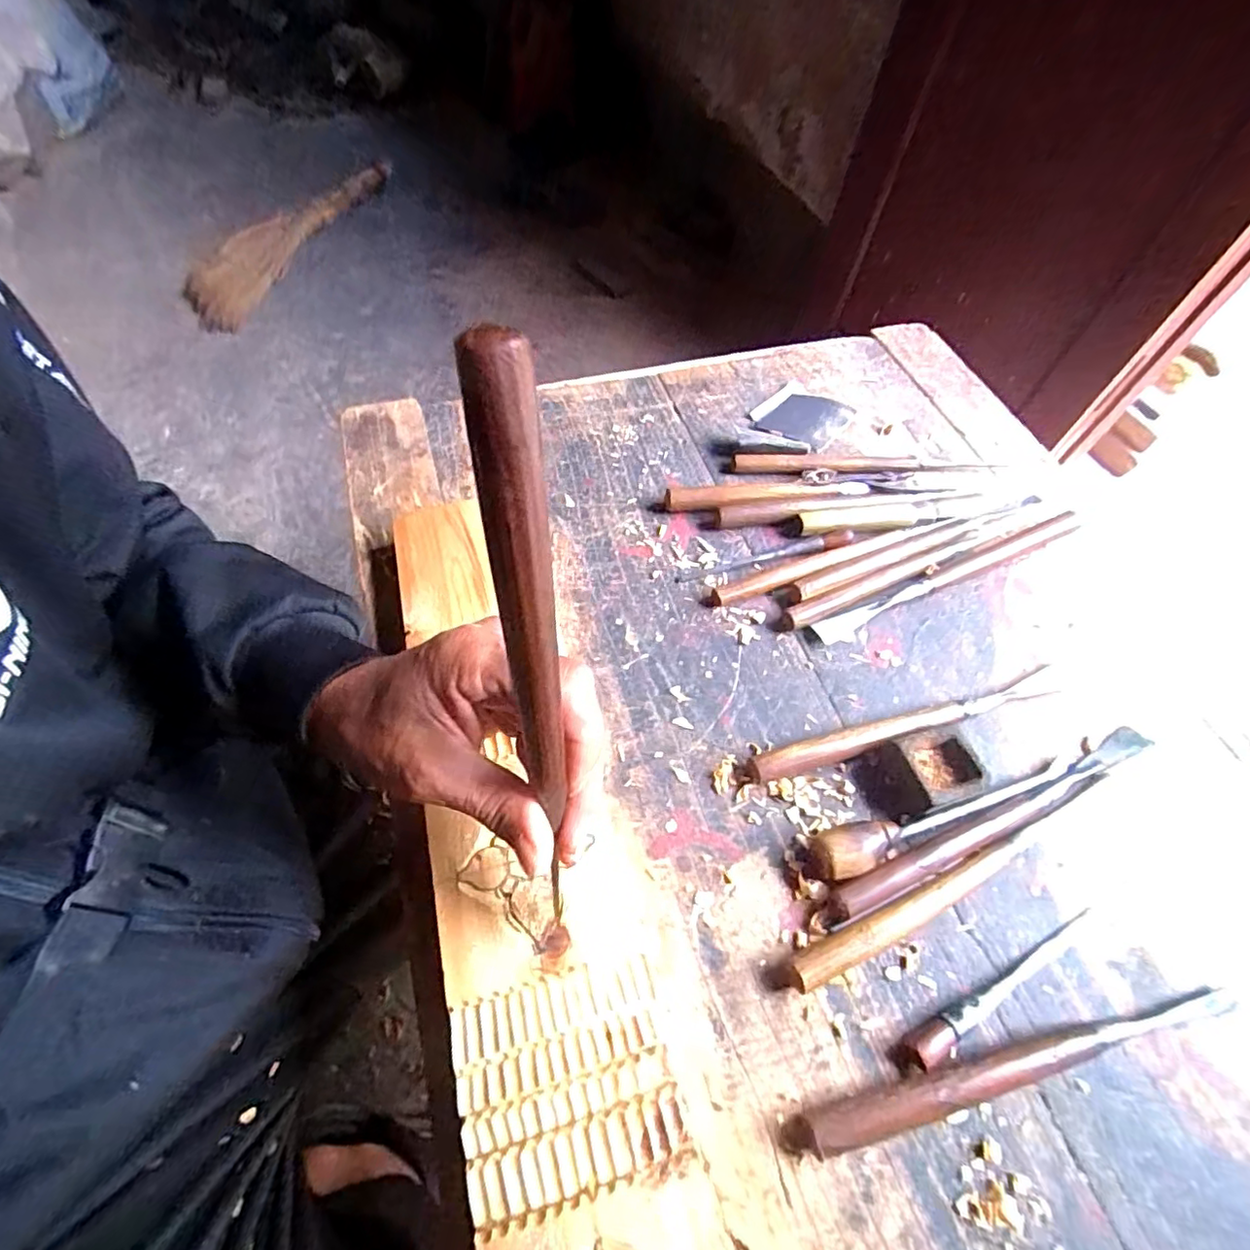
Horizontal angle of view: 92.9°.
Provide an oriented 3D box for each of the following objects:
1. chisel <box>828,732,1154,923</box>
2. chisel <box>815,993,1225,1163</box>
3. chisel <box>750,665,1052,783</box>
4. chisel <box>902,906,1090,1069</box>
[{"bbox_3d":[0.233,0.117,0.365,0.253,0.017,0.018,-20,62,-15],"label":"chisel"},{"bbox_3d":[0.212,0.223,0.304,0.255,0.018,0.018,-9,60,-9],"label":"chisel"},{"bbox_3d":[0.189,0.066,0.396,0.230,0.019,0.017,-13,60,-12],"label":"chisel"},{"bbox_3d":[0.209,0.196,0.325,0.144,0.014,0.013,-22,63,-16],"label":"chisel"}]

